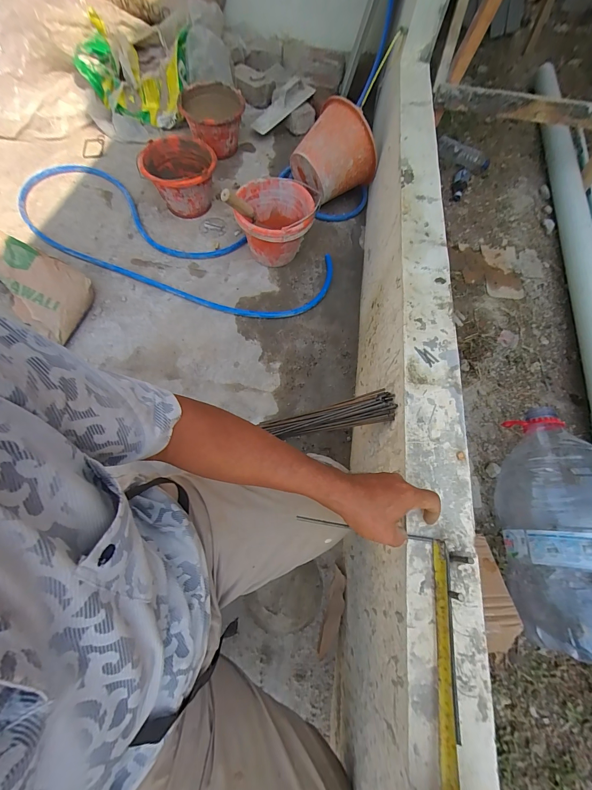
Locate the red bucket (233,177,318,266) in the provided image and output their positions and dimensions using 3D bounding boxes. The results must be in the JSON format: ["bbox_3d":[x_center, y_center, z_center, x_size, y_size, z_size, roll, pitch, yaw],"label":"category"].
[{"bbox_3d":[-0.066,-0.544,1.021,0.228,0.179,0.233,2,66,-3],"label":"red bucket"}]

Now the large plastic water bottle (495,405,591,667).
[{"bbox_3d":[0.537,0.249,0.633,0.196,0.232,0.449,11,66,1],"label":"large plastic water bottle"}]

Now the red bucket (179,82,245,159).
[{"bbox_3d":[-0.326,-1.086,1.257,0.240,0.164,0.275,-8,67,-7],"label":"red bucket"}]

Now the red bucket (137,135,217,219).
[{"bbox_3d":[-0.400,-0.772,1.113,0.243,0.157,0.244,-2,67,-5],"label":"red bucket"}]

